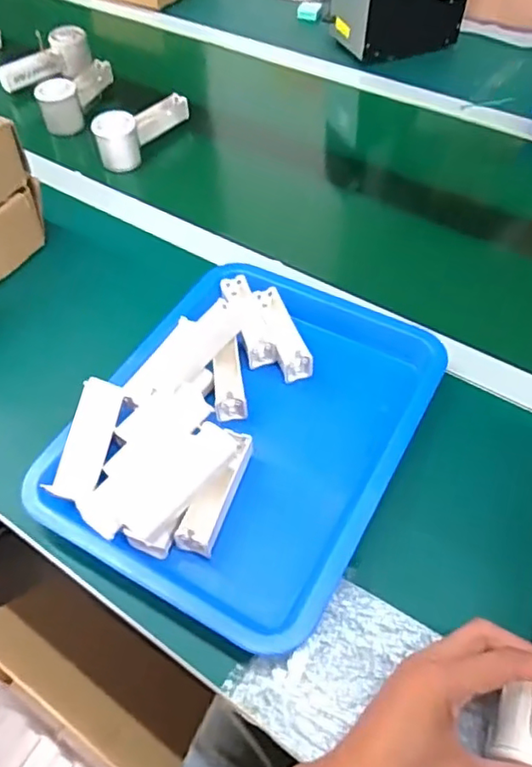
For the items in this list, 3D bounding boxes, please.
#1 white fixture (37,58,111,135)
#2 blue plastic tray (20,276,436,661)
[{"bbox_3d":[-0.277,-0.438,0.884,0.050,0.066,0.149,23,57,19],"label":"white fixture"},{"bbox_3d":[-0.007,0.032,0.521,0.251,0.058,0.327,23,57,19],"label":"blue plastic tray"}]

